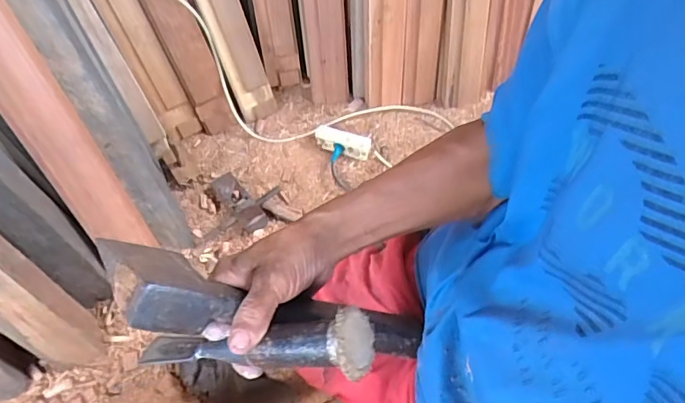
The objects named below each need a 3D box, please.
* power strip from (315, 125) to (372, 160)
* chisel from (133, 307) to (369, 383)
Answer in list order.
[{"bbox_3d":[-0.001,-0.171,1.475,0.163,0.041,0.058,19,65,10],"label":"power strip"},{"bbox_3d":[-0.070,0.121,0.418,0.200,0.039,0.048,-12,59,29],"label":"chisel"}]

